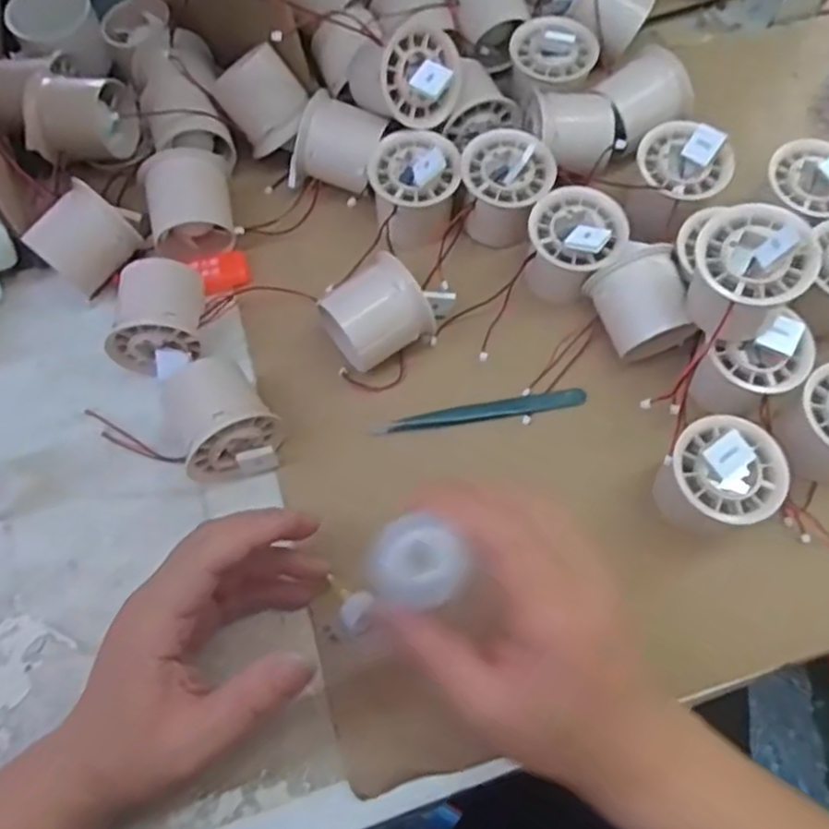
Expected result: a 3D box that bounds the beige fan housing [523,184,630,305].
[{"bbox_3d":[0.095,-0.102,0.433,0.054,0.052,0.053,0,68,0],"label":"beige fan housing"}]

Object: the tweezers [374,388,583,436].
[{"bbox_3d":[0.039,-0.001,0.423,0.125,0.007,0.012,-9,68,-4],"label":"tweezers"}]

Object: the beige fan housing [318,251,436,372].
[{"bbox_3d":[-0.023,-0.055,0.411,0.057,0.047,0.049,-31,71,-12],"label":"beige fan housing"}]

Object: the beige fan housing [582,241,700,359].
[{"bbox_3d":[0.133,-0.064,0.422,0.048,0.050,0.054,-23,70,-9],"label":"beige fan housing"}]

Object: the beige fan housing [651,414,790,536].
[{"bbox_3d":[0.160,0.035,0.379,0.052,0.063,0.055,0,68,0],"label":"beige fan housing"}]

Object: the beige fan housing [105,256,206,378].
[{"bbox_3d":[-0.149,-0.056,0.417,0.056,0.055,0.057,8,68,3],"label":"beige fan housing"}]

